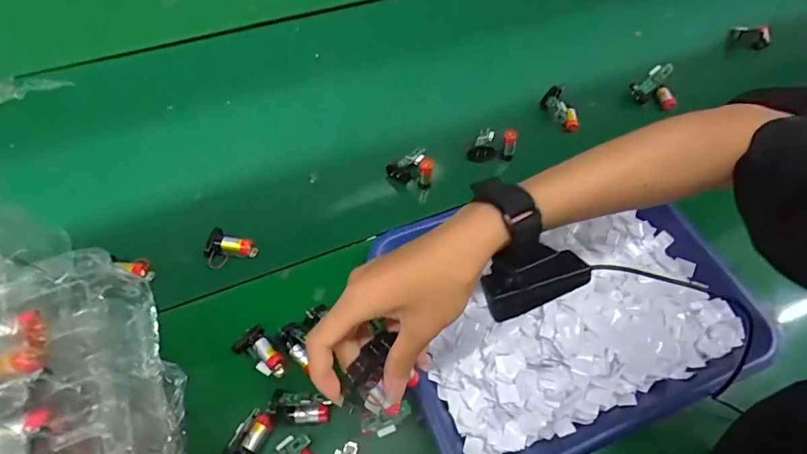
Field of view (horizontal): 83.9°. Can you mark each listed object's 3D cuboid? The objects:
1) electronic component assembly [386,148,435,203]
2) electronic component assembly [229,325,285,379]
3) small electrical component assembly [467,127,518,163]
[{"bbox_3d":[0.009,-0.062,0.529,0.047,0.057,0.051,-21,64,-14],"label":"electronic component assembly"},{"bbox_3d":[-0.131,0.117,0.420,0.052,0.018,0.028,33,64,15],"label":"electronic component assembly"},{"bbox_3d":[0.111,-0.104,0.551,0.046,0.039,0.045,28,63,12],"label":"small electrical component assembly"}]

